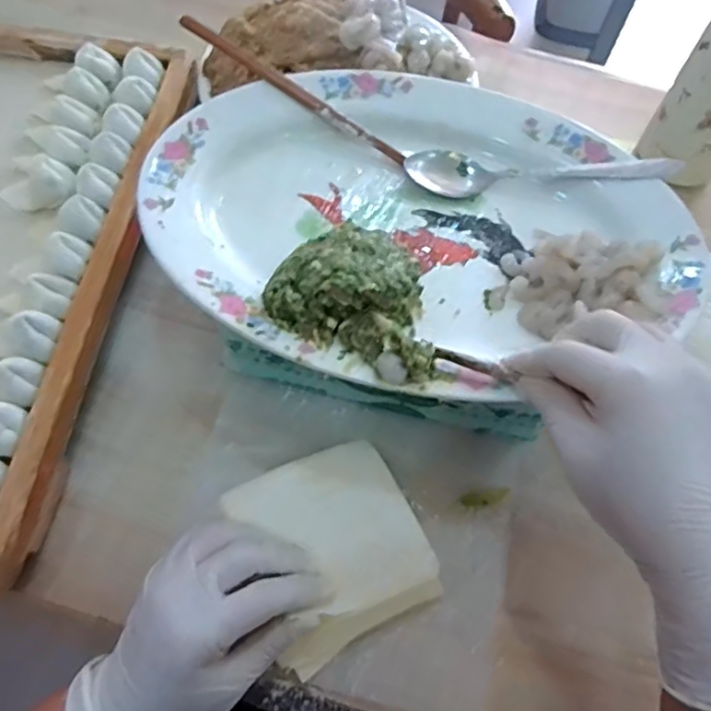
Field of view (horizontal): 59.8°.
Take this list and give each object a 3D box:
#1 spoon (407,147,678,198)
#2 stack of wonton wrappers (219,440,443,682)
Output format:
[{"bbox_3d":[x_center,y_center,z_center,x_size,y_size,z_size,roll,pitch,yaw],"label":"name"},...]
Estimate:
[{"bbox_3d":[0.126,-0.124,0.421,0.180,0.023,0.033,5,63,-1],"label":"spoon"},{"bbox_3d":[-0.012,0.115,0.376,0.100,0.026,0.110,-21,66,-14],"label":"stack of wonton wrappers"}]

